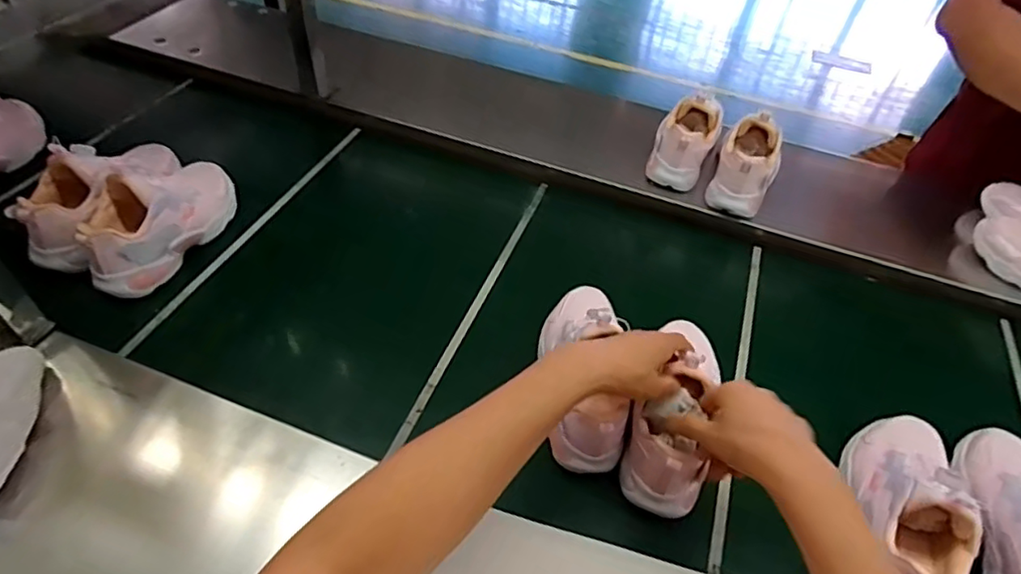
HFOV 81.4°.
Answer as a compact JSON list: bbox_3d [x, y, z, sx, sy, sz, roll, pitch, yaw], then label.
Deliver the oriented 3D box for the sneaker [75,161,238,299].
[{"bbox_3d":[-0.420,-0.092,0.709,0.085,0.098,0.215,19,51,10],"label":"sneaker"}]

